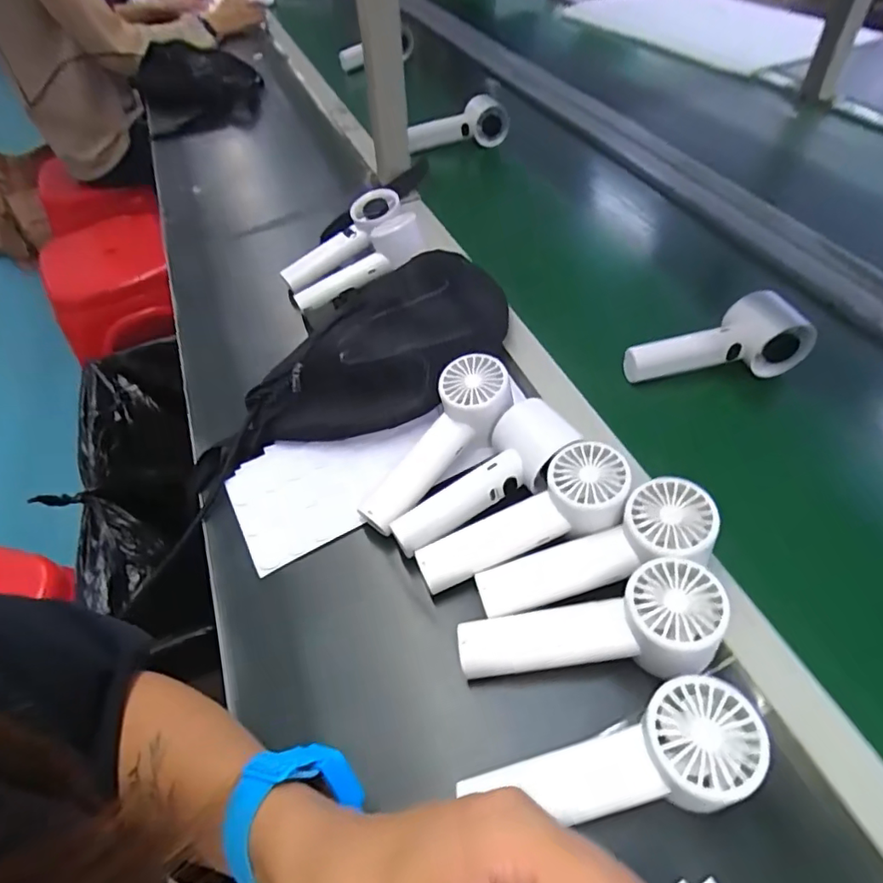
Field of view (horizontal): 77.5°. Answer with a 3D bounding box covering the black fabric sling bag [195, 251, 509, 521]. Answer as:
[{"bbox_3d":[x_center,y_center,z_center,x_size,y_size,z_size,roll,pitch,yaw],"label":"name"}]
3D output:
[{"bbox_3d":[-0.074,-0.063,0.480,0.328,0.050,0.143,-37,56,-10],"label":"black fabric sling bag"}]

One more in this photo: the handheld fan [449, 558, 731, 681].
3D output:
[{"bbox_3d":[0.090,0.118,0.333,0.153,0.040,0.056,-17,48,16],"label":"handheld fan"}]

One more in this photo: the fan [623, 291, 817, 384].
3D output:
[{"bbox_3d":[0.240,-0.089,0.487,0.153,0.063,0.048,-5,50,0],"label":"fan"}]

